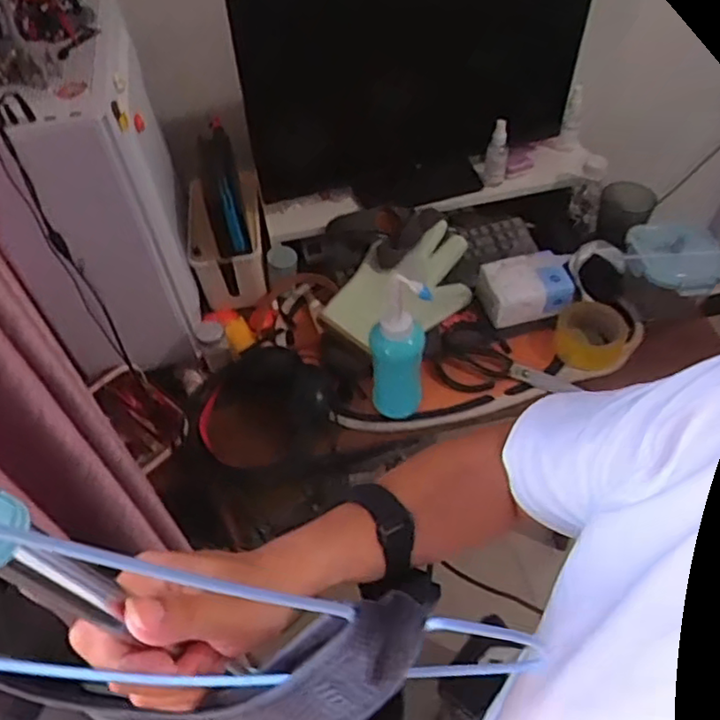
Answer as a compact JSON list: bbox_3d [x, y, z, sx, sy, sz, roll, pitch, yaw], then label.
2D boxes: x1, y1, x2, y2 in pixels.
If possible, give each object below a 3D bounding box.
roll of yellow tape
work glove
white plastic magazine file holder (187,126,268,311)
[{"bbox_3d":[0.360,-0.045,0.983,0.102,0.061,0.110,-2,51,2],"label":"roll of yellow tape"},{"bbox_3d":[0.076,-0.112,1.002,0.268,0.062,0.123,-30,56,-19],"label":"work glove"},{"bbox_3d":[-0.219,-0.234,1.039,0.111,0.208,0.207,-7,51,-2],"label":"white plastic magazine file holder"}]

